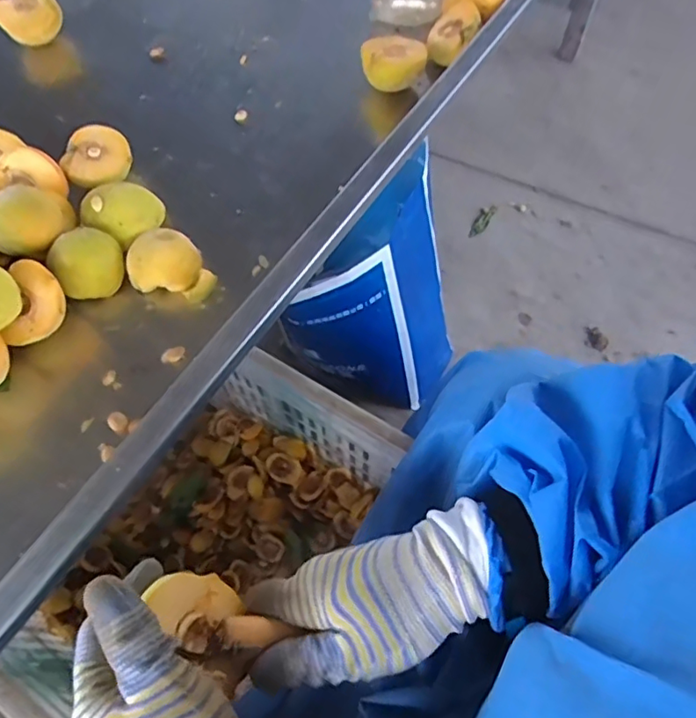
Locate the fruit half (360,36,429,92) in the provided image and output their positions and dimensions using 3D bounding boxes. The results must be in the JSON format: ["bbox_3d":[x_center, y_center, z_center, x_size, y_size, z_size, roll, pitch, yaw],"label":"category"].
[{"bbox_3d":[0.047,-0.304,0.578,0.068,0.039,0.045,2,60,3],"label":"fruit half"}]

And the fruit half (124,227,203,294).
[{"bbox_3d":[-0.155,-0.083,0.475,0.060,0.037,0.047,-1,60,1],"label":"fruit half"}]

